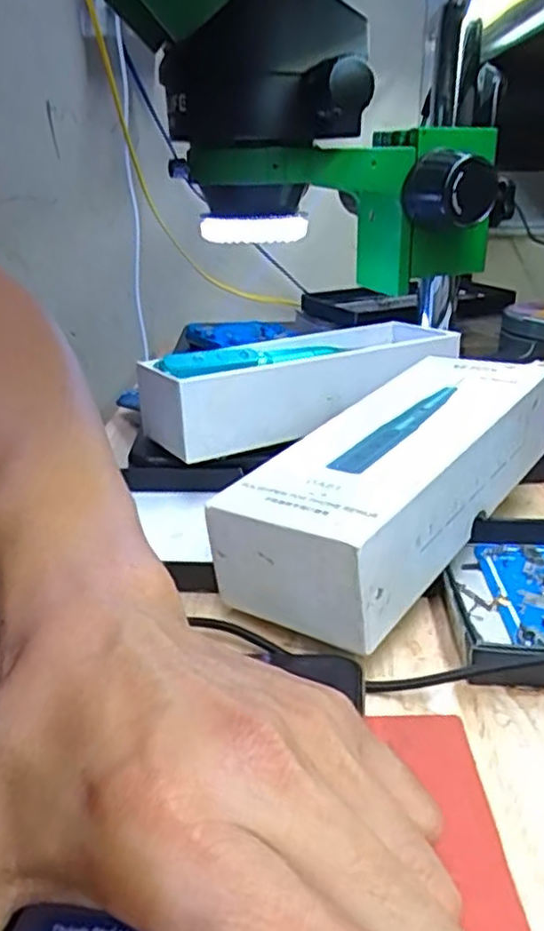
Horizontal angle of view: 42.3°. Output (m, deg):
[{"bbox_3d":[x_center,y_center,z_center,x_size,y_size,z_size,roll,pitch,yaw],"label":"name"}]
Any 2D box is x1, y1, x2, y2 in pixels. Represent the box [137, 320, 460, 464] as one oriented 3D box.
[{"bbox_3d":[0.020,-0.054,0.435,0.195,0.047,0.081,-13,26,-27],"label":"box"}]

